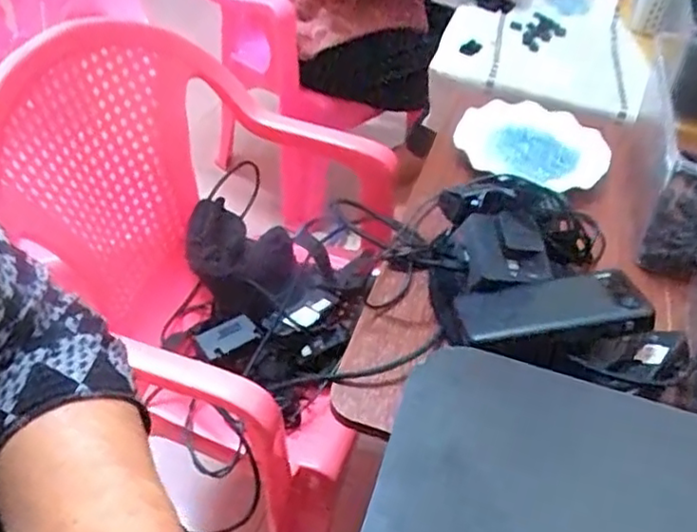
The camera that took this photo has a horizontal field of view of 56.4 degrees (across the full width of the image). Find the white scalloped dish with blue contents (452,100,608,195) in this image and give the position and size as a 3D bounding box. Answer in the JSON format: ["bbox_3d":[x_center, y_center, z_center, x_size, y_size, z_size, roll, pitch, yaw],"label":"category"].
[{"bbox_3d":[0.237,-0.157,0.839,0.191,0.041,0.123,25,48,19],"label":"white scalloped dish with blue contents"}]

